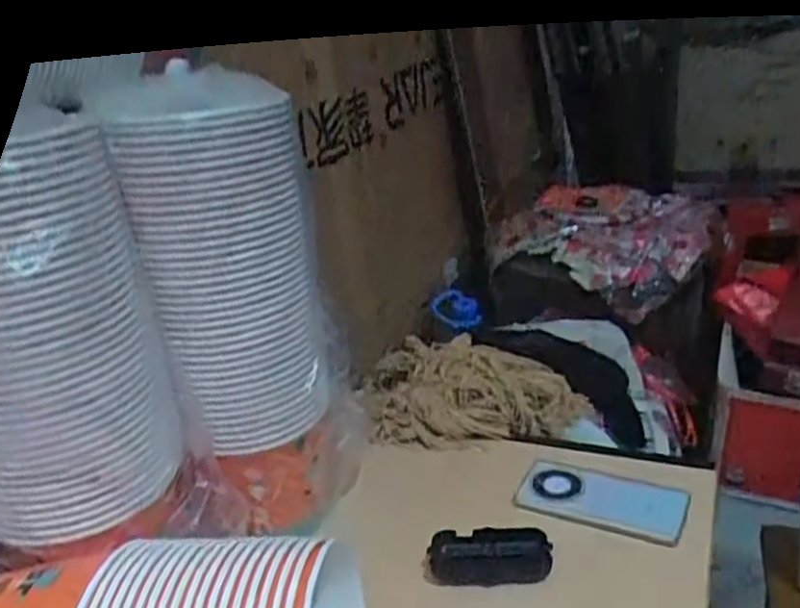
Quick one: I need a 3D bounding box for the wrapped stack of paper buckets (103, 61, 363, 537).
[{"bbox_3d":[-0.135,0.011,0.654,0.147,0.419,0.141,-11,24,-9],"label":"wrapped stack of paper buckets"}]

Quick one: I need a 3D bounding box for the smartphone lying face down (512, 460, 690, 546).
[{"bbox_3d":[0.211,0.204,0.764,0.164,0.014,0.083,10,31,20],"label":"smartphone lying face down"}]

